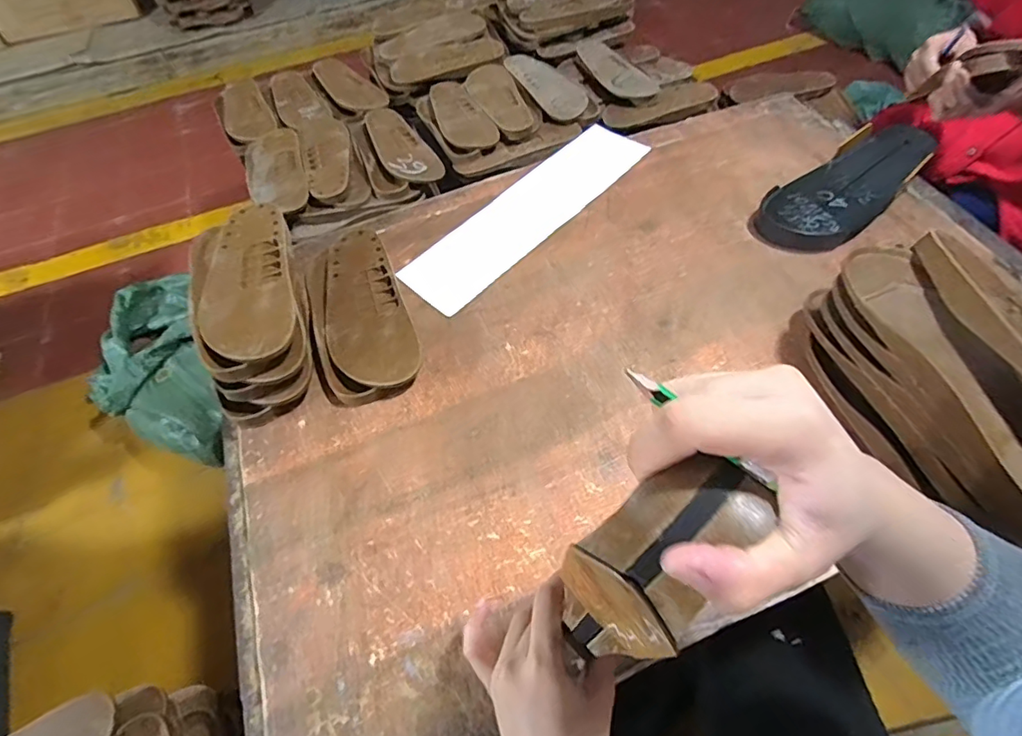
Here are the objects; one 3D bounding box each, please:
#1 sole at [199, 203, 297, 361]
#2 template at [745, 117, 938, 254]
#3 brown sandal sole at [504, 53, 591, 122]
[{"bbox_3d":[-0.278,-0.097,0.542,0.087,0.015,0.224,-16,57,-7],"label":"sole"},{"bbox_3d":[0.430,-0.227,0.647,0.270,0.045,0.100,-32,60,-17],"label":"template"},{"bbox_3d":[0.061,-0.587,1.056,0.089,0.022,0.251,-29,60,-15],"label":"brown sandal sole"}]

